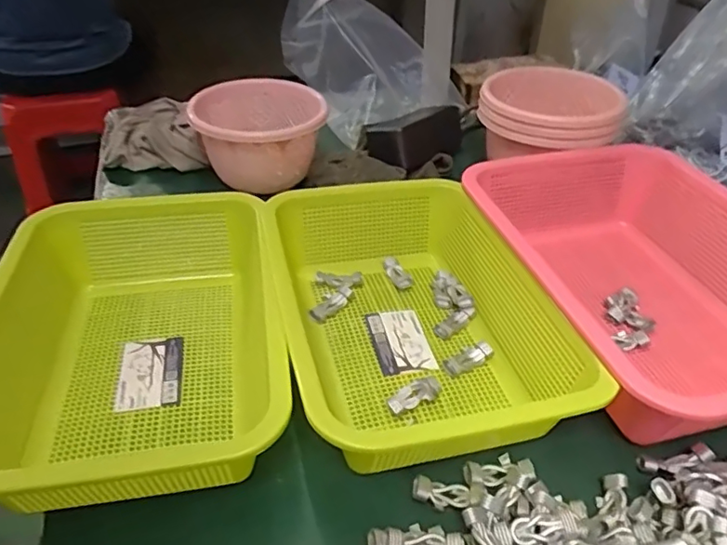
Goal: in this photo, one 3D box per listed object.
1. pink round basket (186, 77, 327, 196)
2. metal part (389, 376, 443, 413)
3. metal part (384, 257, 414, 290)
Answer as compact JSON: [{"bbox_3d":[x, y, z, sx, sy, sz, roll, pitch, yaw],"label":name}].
[{"bbox_3d":[-0.115,-0.149,0.632,0.135,0.092,0.127,-1,38,1],"label":"pink round basket"},{"bbox_3d":[0.039,0.087,0.403,0.046,0.010,0.017,-27,49,-33],"label":"metal part"},{"bbox_3d":[0.031,0.001,0.511,0.016,0.008,0.038,-16,43,-23],"label":"metal part"}]

